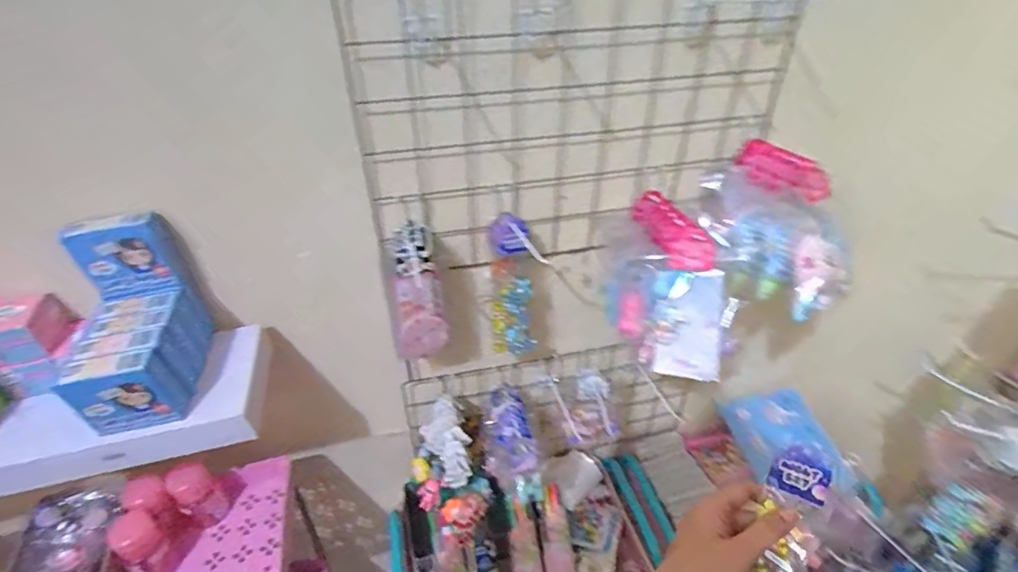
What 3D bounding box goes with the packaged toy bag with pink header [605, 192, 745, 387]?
[{"bbox_3d":[0.193,-0.003,0.652,0.102,0.160,0.222,-13,37,-18],"label":"packaged toy bag with pink header"}]

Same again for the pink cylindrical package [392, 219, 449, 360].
[{"bbox_3d":[-0.121,0.012,0.650,0.070,0.176,0.051,-12,37,-16],"label":"pink cylindrical package"}]

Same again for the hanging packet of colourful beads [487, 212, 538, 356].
[{"bbox_3d":[0.002,0.000,0.671,0.056,0.185,0.056,-4,36,-5],"label":"hanging packet of colourful beads"}]

